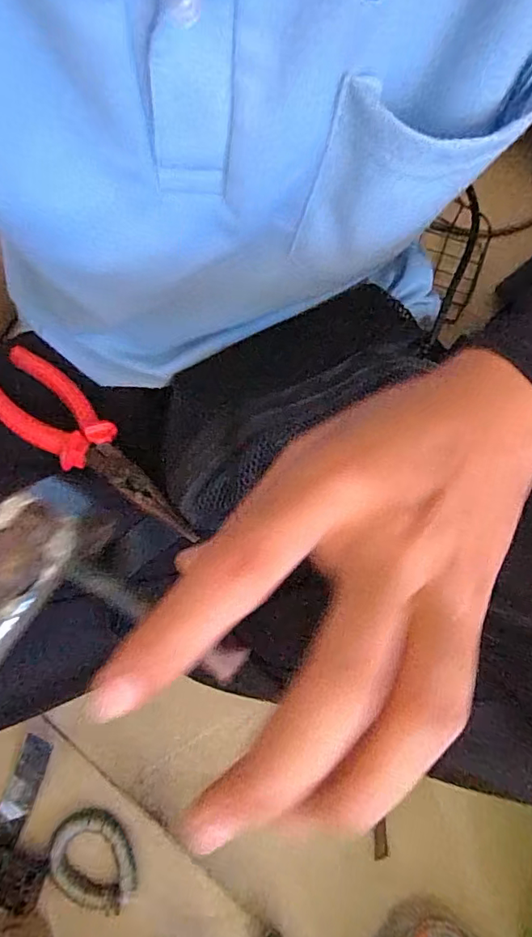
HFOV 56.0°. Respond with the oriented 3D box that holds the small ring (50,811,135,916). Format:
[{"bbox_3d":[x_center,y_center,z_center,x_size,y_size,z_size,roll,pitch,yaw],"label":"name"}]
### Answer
[{"bbox_3d":[-0.137,0.314,0.400,0.055,0.014,0.075,-40,76,-13],"label":"small ring"}]

